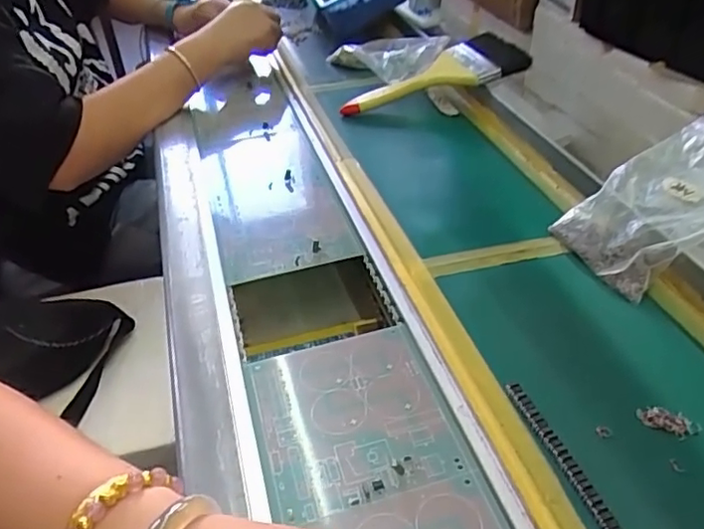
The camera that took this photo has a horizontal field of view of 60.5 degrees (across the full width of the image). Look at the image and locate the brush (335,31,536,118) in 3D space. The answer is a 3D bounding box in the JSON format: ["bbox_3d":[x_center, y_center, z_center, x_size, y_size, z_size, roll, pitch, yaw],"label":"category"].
[{"bbox_3d":[0.092,-0.220,0.708,0.213,0.026,0.089,-16,39,5],"label":"brush"}]

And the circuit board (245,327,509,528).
[{"bbox_3d":[0.017,0.137,0.344,0.119,0.005,0.254,-14,41,-10],"label":"circuit board"}]

